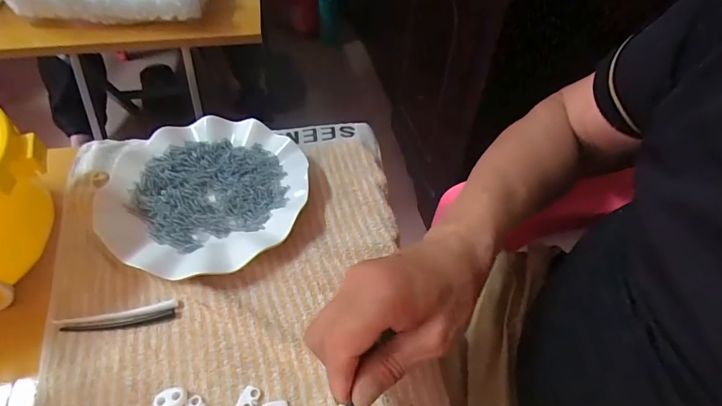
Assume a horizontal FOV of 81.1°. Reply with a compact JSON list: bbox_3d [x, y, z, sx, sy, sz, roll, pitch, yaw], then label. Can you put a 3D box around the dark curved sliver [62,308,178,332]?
[{"bbox_3d":[-0.190,0.094,0.332,0.082,0.004,0.009,-8,53,-8],"label":"dark curved sliver"}]

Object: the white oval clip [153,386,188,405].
[{"bbox_3d":[-0.135,0.139,0.298,0.021,0.008,0.016,-7,53,-7],"label":"white oval clip"}]

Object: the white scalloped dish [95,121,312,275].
[{"bbox_3d":[-0.143,-0.011,0.400,0.181,0.025,0.172,1,52,-1],"label":"white scalloped dish"}]

